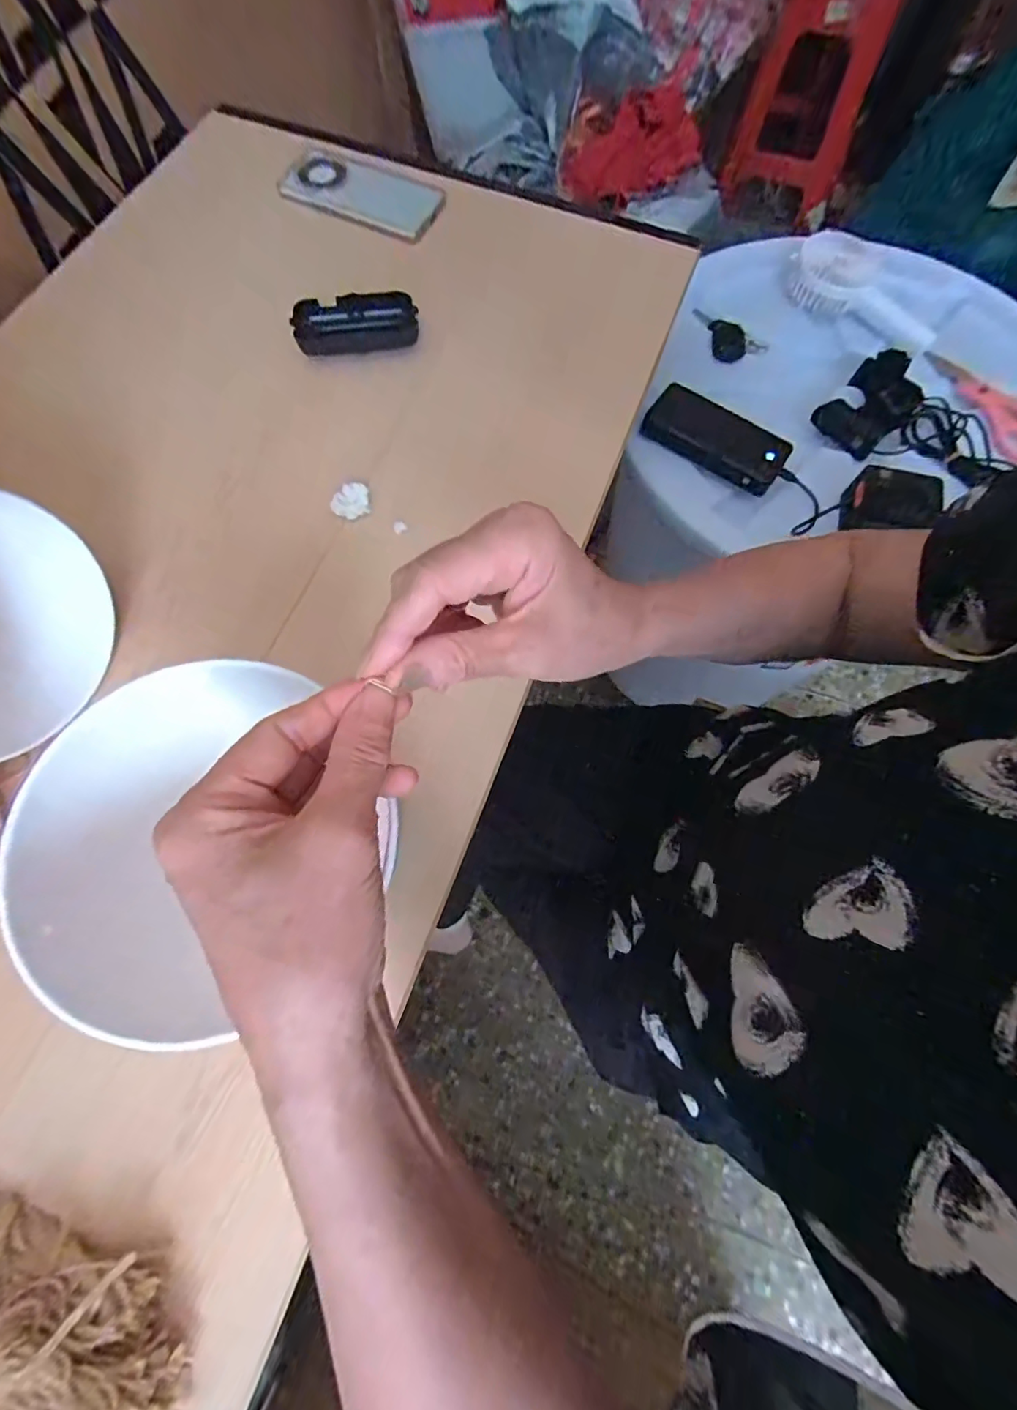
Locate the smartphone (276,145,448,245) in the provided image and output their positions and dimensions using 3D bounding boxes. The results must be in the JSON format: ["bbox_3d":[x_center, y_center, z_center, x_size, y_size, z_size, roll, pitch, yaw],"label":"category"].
[{"bbox_3d":[-0.155,-0.544,0.549,0.169,0.008,0.075,25,73,9],"label":"smartphone"}]

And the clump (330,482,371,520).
[{"bbox_3d":[-0.131,-0.168,0.430,0.032,0.015,0.021,-19,72,-6],"label":"clump"}]

